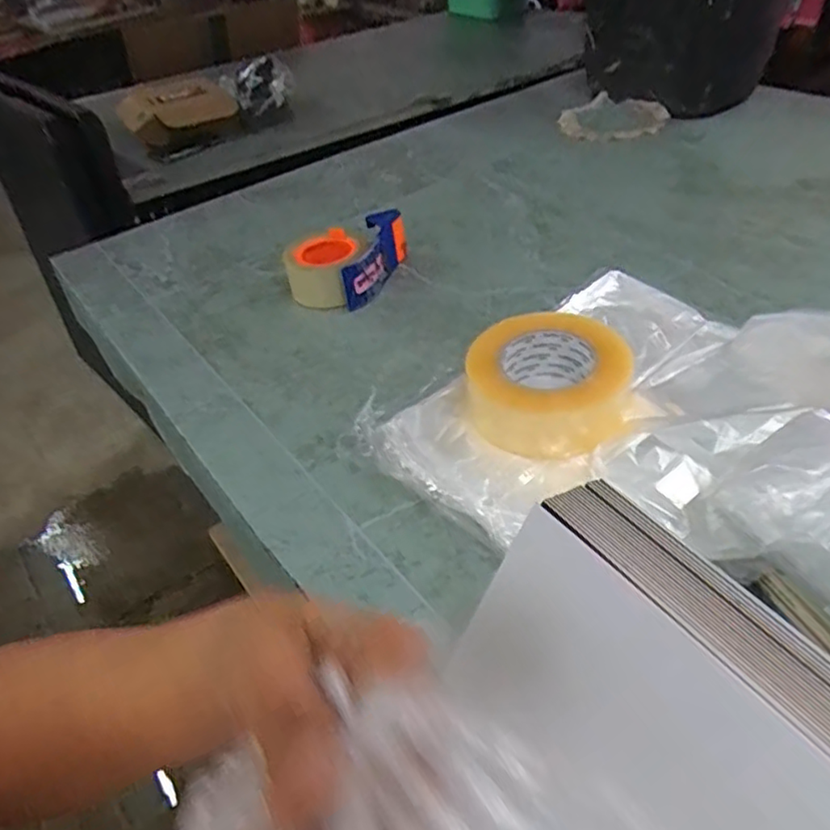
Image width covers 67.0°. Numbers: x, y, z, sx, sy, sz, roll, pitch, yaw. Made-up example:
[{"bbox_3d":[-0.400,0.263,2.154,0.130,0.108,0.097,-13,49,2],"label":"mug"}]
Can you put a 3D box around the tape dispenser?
[{"bbox_3d":[-0.088,-0.185,0.748,0.119,0.058,0.142,9,45,17],"label":"tape dispenser"}]

